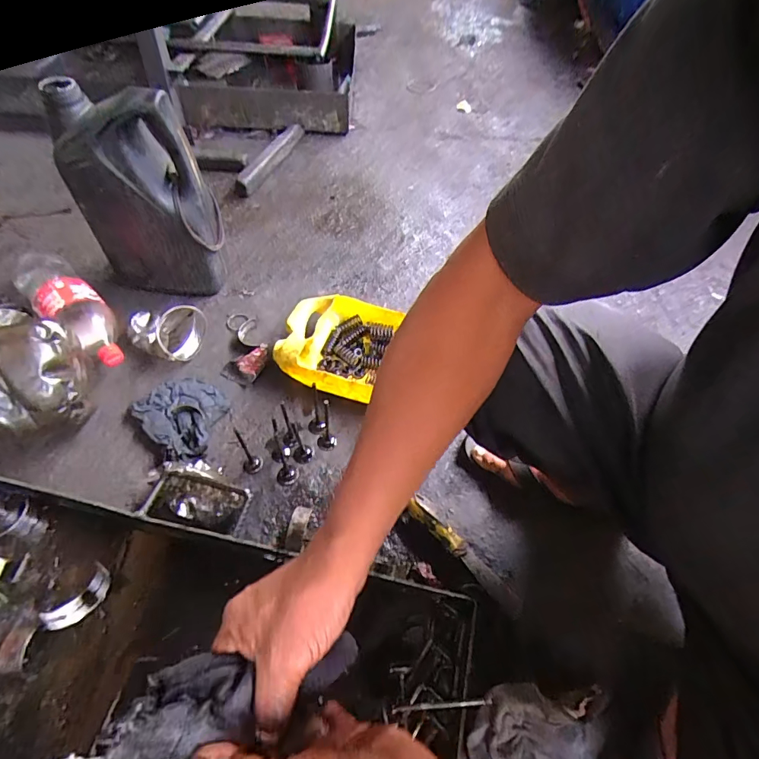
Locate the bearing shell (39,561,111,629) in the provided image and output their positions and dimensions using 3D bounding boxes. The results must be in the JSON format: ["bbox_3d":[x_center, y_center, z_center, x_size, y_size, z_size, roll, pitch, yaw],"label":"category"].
[{"bbox_3d":[-0.351,0.259,0.512,0.028,0.033,0.073,31,59,19],"label":"bearing shell"}]

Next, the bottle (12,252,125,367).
[{"bbox_3d":[-0.535,-0.131,0.745,0.315,0.082,0.084,36,61,21],"label":"bottle"}]

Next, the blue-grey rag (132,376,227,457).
[{"bbox_3d":[-0.307,0.049,0.678,0.142,0.029,0.118,27,58,16],"label":"blue-grey rag"}]

